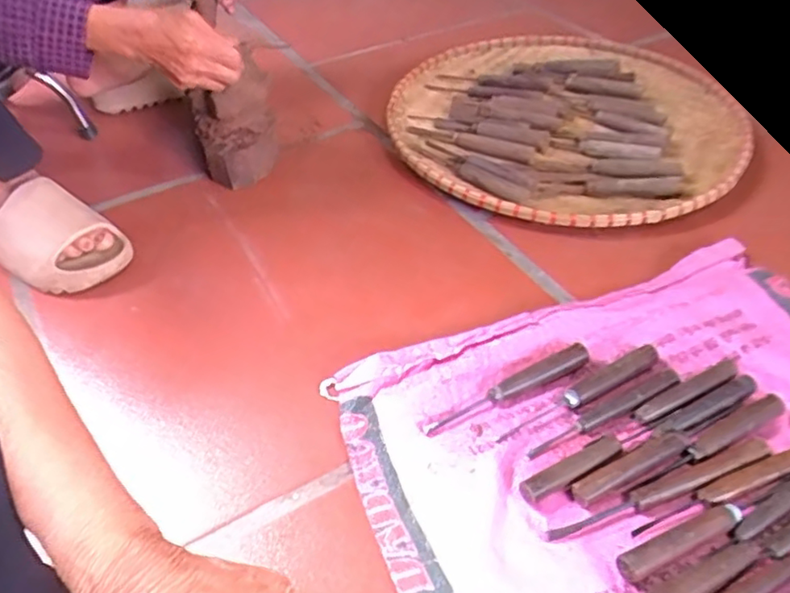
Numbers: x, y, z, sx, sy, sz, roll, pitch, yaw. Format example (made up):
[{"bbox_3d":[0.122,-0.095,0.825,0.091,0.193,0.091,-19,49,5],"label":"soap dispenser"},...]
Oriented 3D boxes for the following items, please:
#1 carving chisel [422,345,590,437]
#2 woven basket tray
[{"bbox_3d":[0.105,0.084,0.590,0.173,0.011,0.020,-19,46,-14],"label":"carving chisel"},{"bbox_3d":[0.248,-0.261,0.902,0.470,0.044,0.479,-28,49,-22],"label":"woven basket tray"}]

